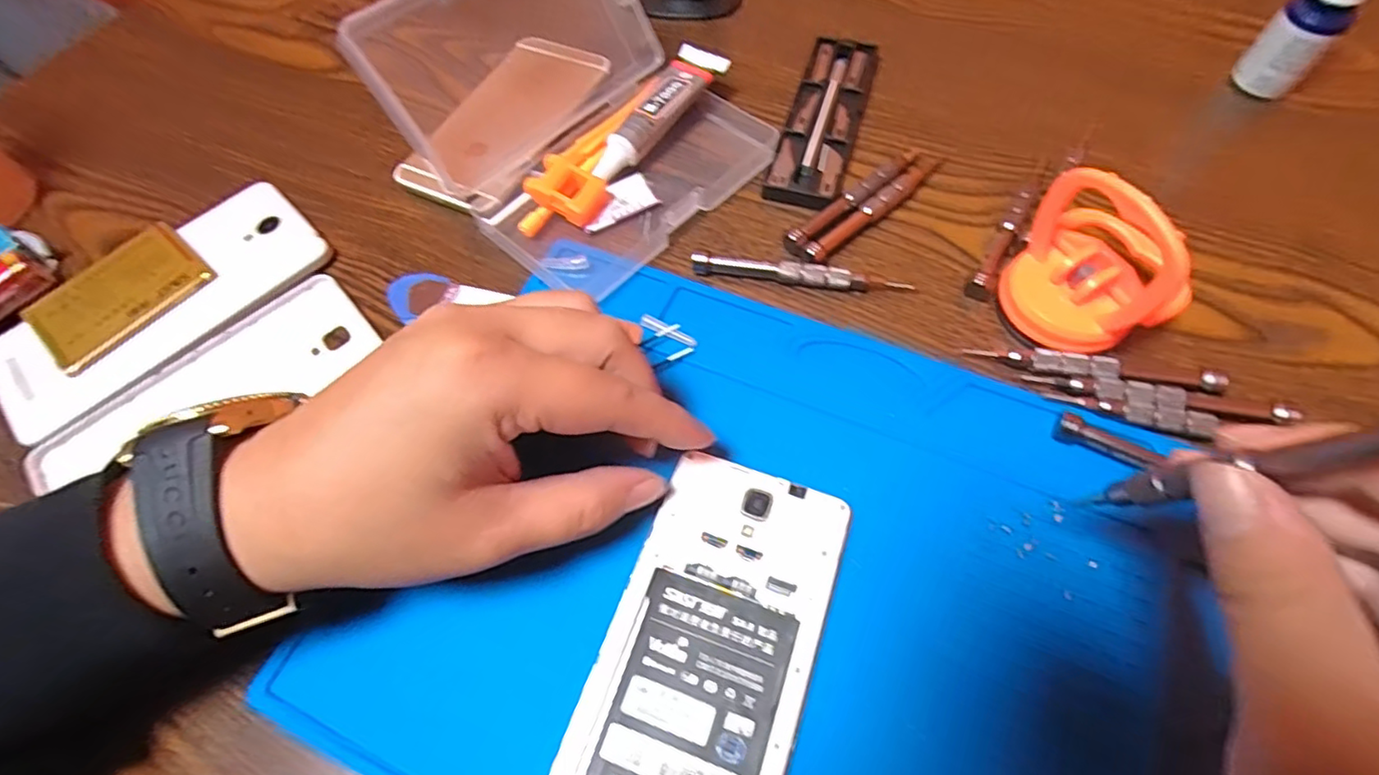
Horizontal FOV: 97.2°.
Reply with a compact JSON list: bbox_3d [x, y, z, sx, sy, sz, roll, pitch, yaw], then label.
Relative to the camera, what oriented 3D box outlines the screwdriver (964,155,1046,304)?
[{"bbox_3d":[0.157,-0.082,0.299,0.010,0.010,0.100,26,67,16],"label":"screwdriver"}]

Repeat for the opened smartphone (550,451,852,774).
[{"bbox_3d":[0.005,0.094,0.212,0.069,0.008,0.138,18,64,11],"label":"opened smartphone"}]

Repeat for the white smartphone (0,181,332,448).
[{"bbox_3d":[-0.259,-0.043,0.299,0.150,0.010,0.073,-41,67,-16],"label":"white smartphone"}]

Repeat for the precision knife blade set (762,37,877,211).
[{"bbox_3d":[0.076,-0.150,0.339,0.038,0.008,0.129,15,64,11],"label":"precision knife blade set"}]

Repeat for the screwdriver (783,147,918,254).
[{"bbox_3d":[0.084,-0.096,0.309,0.098,0.008,0.010,-40,67,-16],"label":"screwdriver"}]

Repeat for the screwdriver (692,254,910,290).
[{"bbox_3d":[0.052,-0.053,0.289,0.100,0.010,0.009,9,63,8],"label":"screwdriver"}]

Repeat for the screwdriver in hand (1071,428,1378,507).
[{"bbox_3d":[0.136,0.021,0.153,0.011,0.092,0.008,34,67,-3],"label":"screwdriver in hand"}]

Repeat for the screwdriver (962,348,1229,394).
[{"bbox_3d":[0.170,-0.008,0.257,0.098,0.009,0.011,9,63,8],"label":"screwdriver"}]

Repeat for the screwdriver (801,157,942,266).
[{"bbox_3d":[0.095,-0.091,0.307,0.102,0.009,0.010,-39,67,-16],"label":"screwdriver"}]

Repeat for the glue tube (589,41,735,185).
[{"bbox_3d":[-0.019,-0.149,0.334,0.027,0.022,0.100,33,69,19],"label":"glue tube"}]

